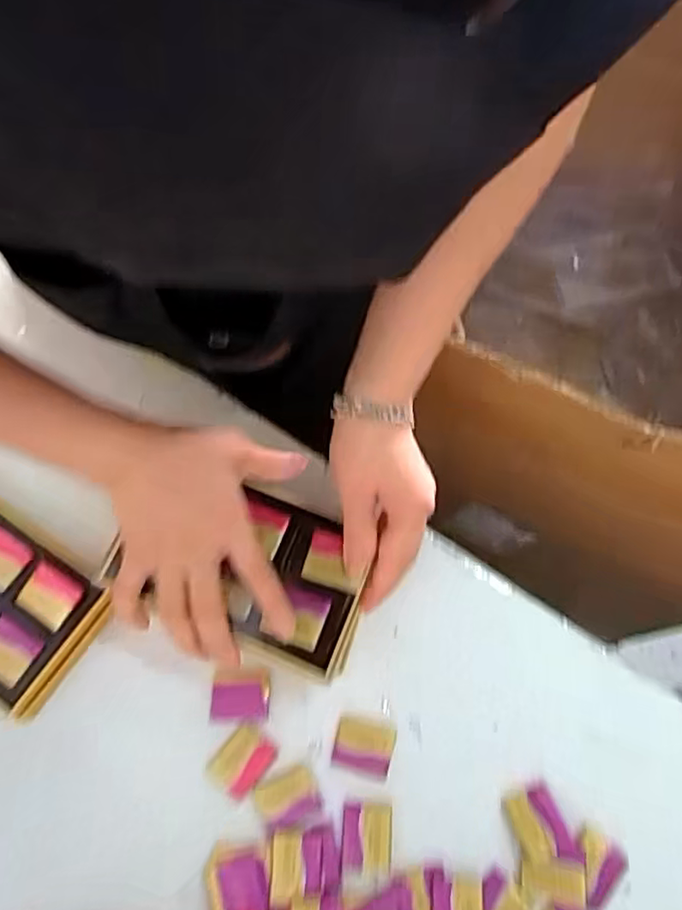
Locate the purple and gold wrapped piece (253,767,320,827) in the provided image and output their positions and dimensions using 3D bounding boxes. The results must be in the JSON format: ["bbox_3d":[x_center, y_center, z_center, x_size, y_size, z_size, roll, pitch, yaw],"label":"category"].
[{"bbox_3d":[-0.036,0.229,0.419,0.039,0.006,0.029,-23,71,-8],"label":"purple and gold wrapped piece"}]

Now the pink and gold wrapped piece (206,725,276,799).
[{"bbox_3d":[-0.067,0.207,0.426,0.032,0.005,0.041,36,73,13],"label":"pink and gold wrapped piece"}]

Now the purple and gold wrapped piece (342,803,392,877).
[{"bbox_3d":[0.016,0.250,0.411,0.031,0.004,0.039,5,69,2],"label":"purple and gold wrapped piece"}]

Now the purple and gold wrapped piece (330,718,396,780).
[{"bbox_3d":[0.015,0.201,0.433,0.040,0.004,0.032,13,70,5],"label":"purple and gold wrapped piece"}]

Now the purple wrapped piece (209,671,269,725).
[{"bbox_3d":[-0.071,0.169,0.441,0.039,0.004,0.033,0,69,0],"label":"purple wrapped piece"}]

